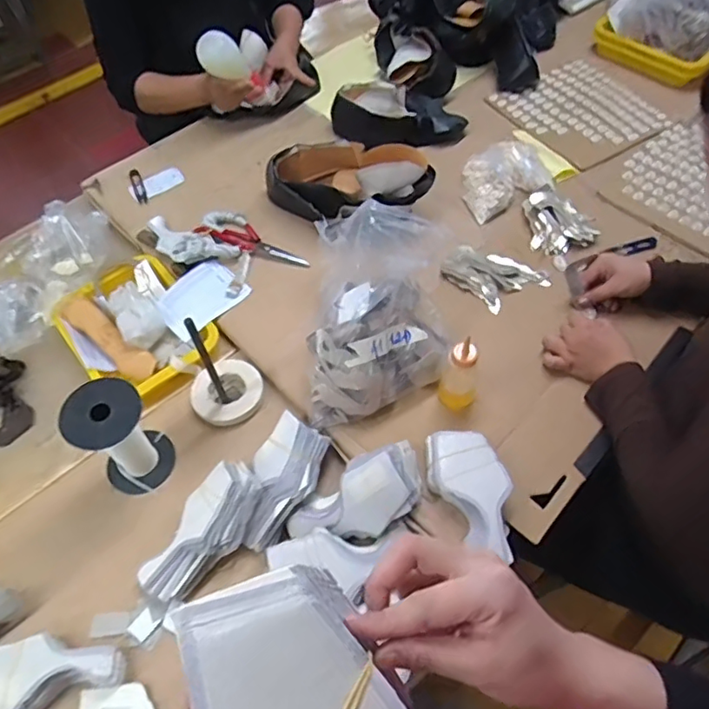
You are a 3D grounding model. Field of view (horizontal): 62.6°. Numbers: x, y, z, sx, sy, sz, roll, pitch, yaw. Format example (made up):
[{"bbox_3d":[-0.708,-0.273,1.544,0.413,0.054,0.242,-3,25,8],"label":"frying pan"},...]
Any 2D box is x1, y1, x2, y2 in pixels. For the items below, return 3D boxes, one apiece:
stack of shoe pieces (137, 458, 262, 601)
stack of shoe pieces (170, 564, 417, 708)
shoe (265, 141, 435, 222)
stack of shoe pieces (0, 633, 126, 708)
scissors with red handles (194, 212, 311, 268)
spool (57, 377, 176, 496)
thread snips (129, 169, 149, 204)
[{"bbox_3d":[-0.197,0.229,0.749,0.093,0.047,0.187,33,77,21],"label":"stack of shoe pieces"},{"bbox_3d":[-0.010,0.192,0.275,0.086,0.033,0.186,-30,80,-18],"label":"stack of shoe pieces"},{"bbox_3d":[-0.021,-0.299,1.007,0.306,0.089,0.133,6,56,21],"label":"shoe"},{"bbox_3d":[-0.359,0.370,0.671,0.171,0.035,0.078,-4,55,-19],"label":"stack of shoe pieces"},{"bbox_3d":[-0.172,-0.208,1.030,0.205,0.027,0.073,15,59,12],"label":"scissors with red handles"},{"bbox_3d":[-0.311,0.114,0.785,0.092,0.163,0.097,38,66,24],"label":"spool"},{"bbox_3d":[-0.420,-0.327,1.132,0.022,0.004,0.082,-19,71,-12],"label":"thread snips"}]

